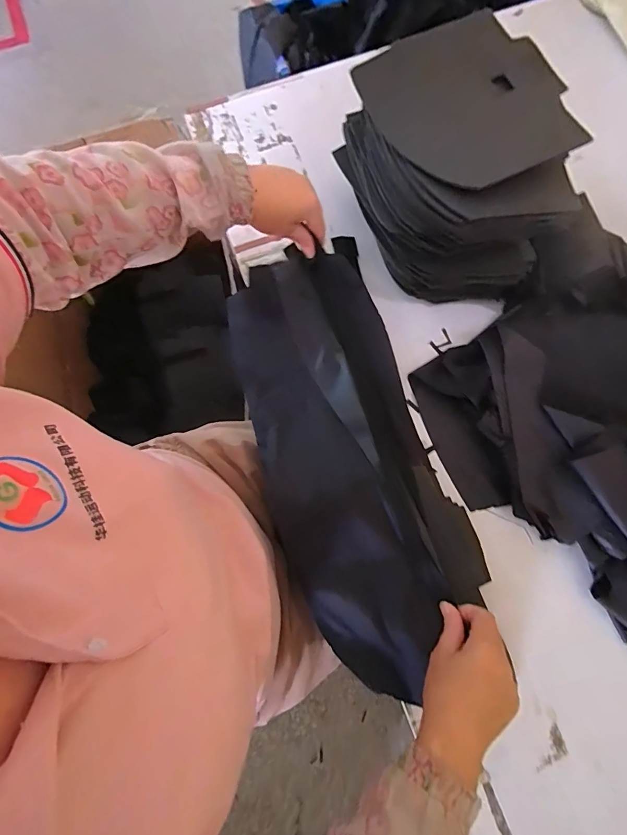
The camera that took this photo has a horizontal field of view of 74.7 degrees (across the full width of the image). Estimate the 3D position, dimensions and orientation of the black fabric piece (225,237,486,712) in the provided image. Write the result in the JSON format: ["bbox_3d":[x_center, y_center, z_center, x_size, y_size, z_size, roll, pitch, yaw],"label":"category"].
[{"bbox_3d":[0.036,0.030,0.514,0.209,0.066,0.529,-15,73,-3],"label":"black fabric piece"}]

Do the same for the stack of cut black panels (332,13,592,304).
[{"bbox_3d":[0.173,-0.291,0.516,0.214,0.169,0.269,-20,77,-4],"label":"stack of cut black panels"}]

